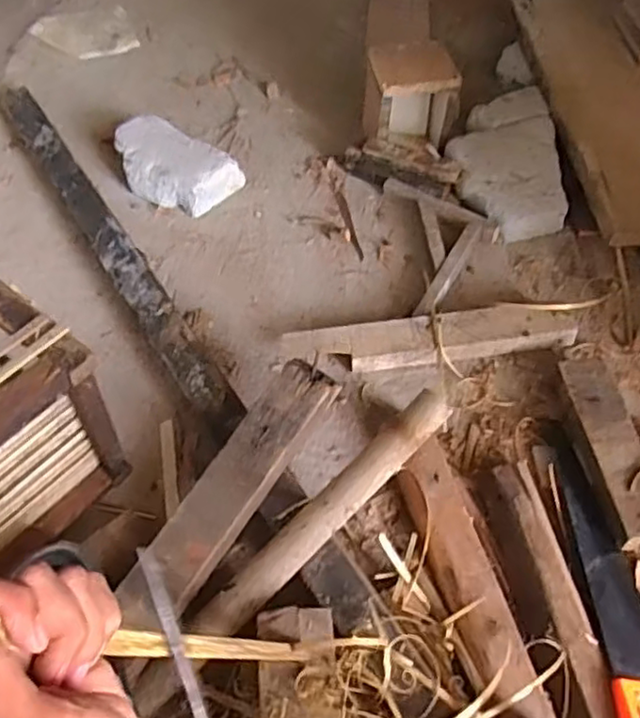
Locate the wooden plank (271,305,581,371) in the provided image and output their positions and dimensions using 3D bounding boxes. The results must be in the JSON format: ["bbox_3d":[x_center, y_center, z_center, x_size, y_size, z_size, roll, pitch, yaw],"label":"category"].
[{"bbox_3d":[0.149,-0.027,0.908,0.396,0.043,0.077,-7,57,-4],"label":"wooden plank"}]

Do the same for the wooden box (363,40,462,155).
[{"bbox_3d":[0.151,-0.419,1.083,0.148,0.143,0.106,0,57,1],"label":"wooden box"}]

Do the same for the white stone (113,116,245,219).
[{"bbox_3d":[-0.248,-0.322,1.087,0.213,0.074,0.119,26,61,17],"label":"white stone"}]

